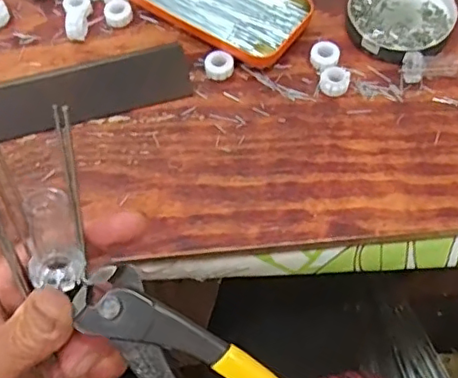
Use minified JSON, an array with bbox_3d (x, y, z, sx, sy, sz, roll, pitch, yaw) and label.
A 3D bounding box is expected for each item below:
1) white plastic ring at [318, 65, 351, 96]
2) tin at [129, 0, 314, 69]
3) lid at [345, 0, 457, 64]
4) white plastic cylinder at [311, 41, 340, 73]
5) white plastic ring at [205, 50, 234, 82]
[{"bbox_3d":[0.079,-0.081,0.441,0.022,0.012,0.020,0,66,1],"label":"white plastic ring"},{"bbox_3d":[-0.006,-0.155,0.480,0.148,0.019,0.081,35,71,15],"label":"tin"},{"bbox_3d":[0.135,-0.138,0.466,0.079,0.013,0.086,0,66,1],"label":"lid"},{"bbox_3d":[0.073,-0.100,0.451,0.021,0.012,0.022,0,66,1],"label":"white plastic cylinder"},{"bbox_3d":[-0.007,-0.094,0.452,0.021,0.012,0.022,0,66,1],"label":"white plastic ring"}]

